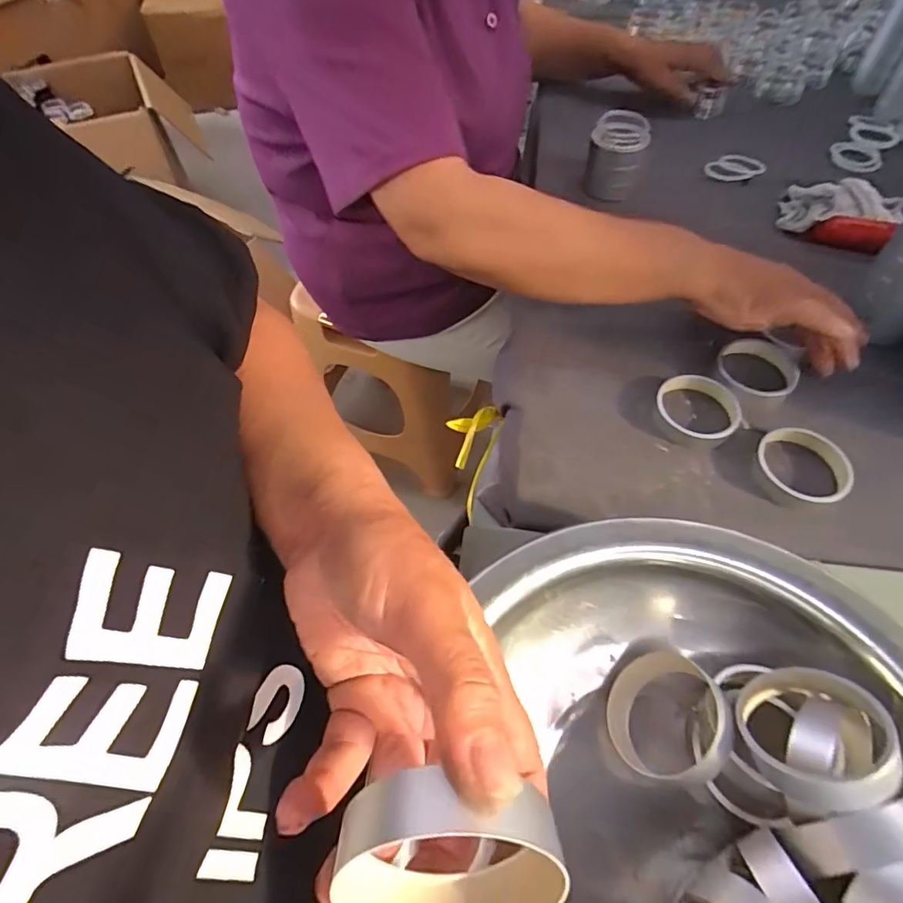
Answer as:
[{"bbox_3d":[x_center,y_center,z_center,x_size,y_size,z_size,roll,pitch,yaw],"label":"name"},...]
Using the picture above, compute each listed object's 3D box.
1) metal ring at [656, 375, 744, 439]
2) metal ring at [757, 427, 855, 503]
[{"bbox_3d":[0.205,-0.037,0.415,0.065,0.018,0.058,33,64,21],"label":"metal ring"},{"bbox_3d":[0.266,0.009,0.378,0.062,0.024,0.054,37,66,23],"label":"metal ring"}]

